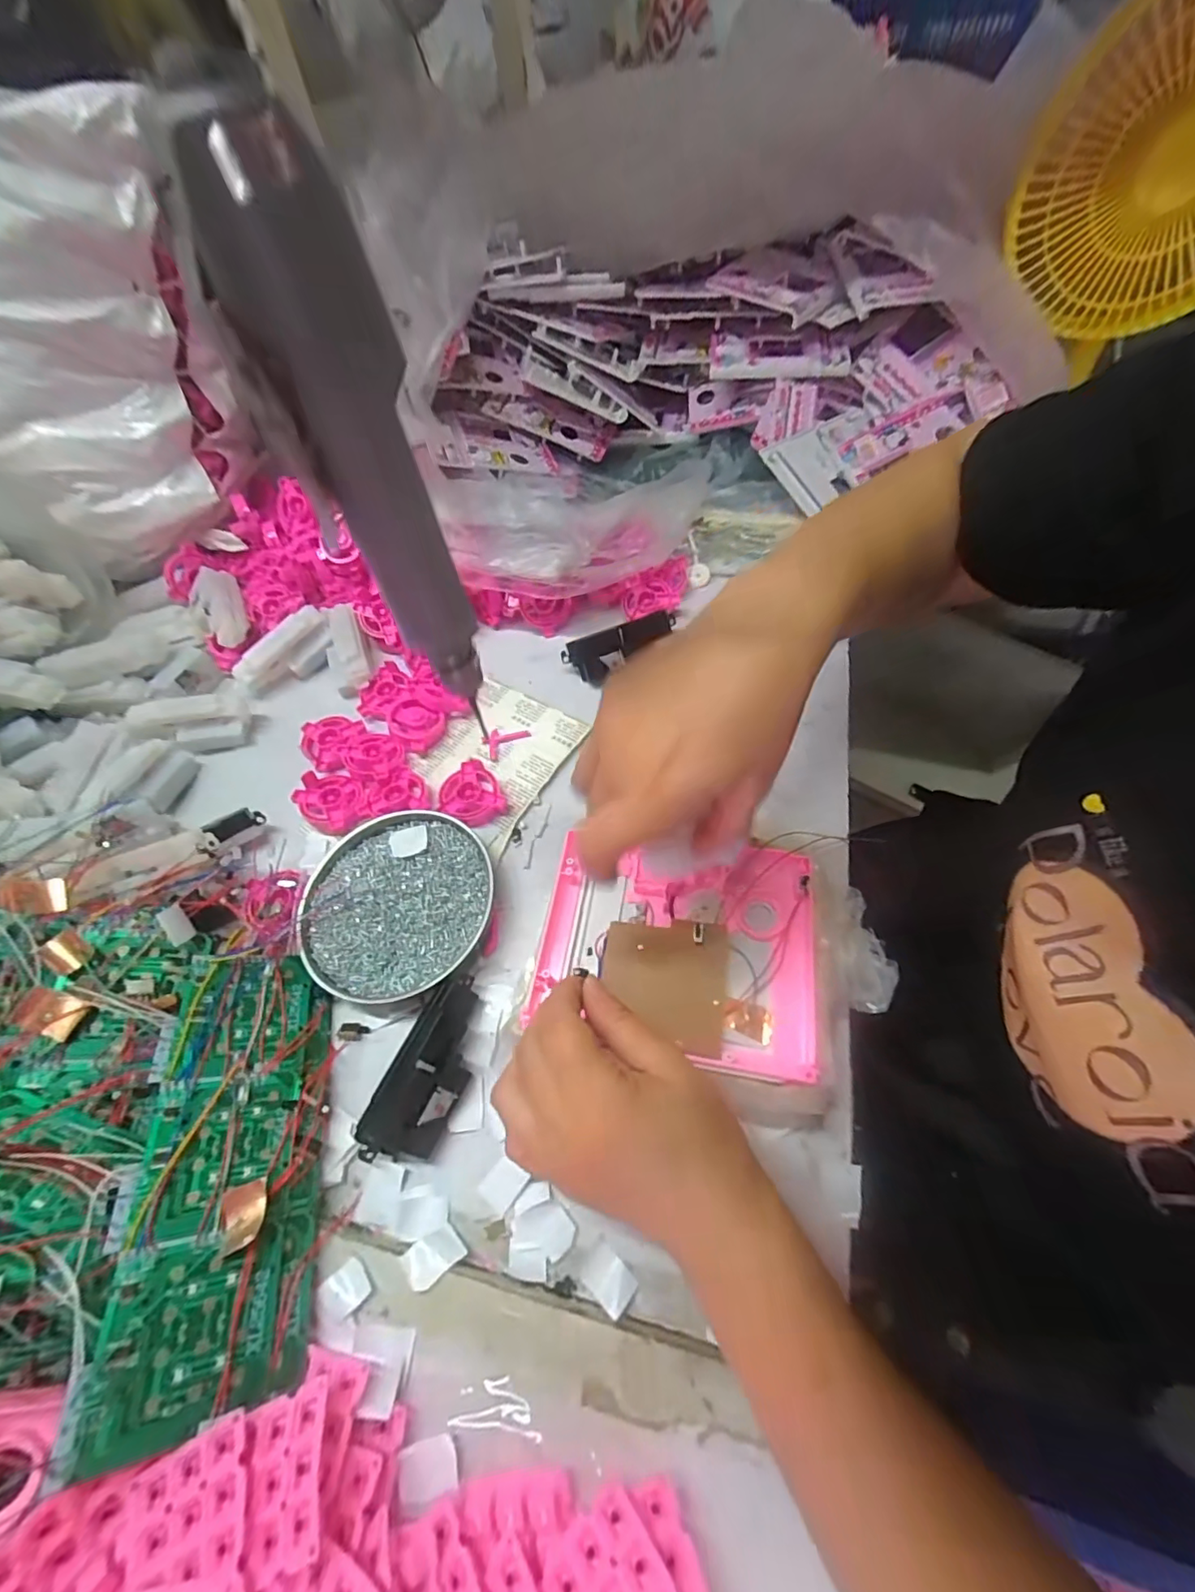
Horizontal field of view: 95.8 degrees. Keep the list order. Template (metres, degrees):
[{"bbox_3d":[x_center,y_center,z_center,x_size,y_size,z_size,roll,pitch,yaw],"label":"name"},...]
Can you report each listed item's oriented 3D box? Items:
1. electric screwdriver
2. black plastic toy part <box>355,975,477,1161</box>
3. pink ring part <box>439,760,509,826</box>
[{"bbox_3d":[-0.081,-0.112,0.195,0.039,0.179,0.031,-4,61,2],"label":"electric screwdriver"},{"bbox_3d":[-0.100,0.165,0.329,0.043,0.026,0.102,18,64,14],"label":"black plastic toy part"},{"bbox_3d":[-0.102,-0.002,0.431,0.046,0.014,0.054,-23,62,-8],"label":"pink ring part"}]

